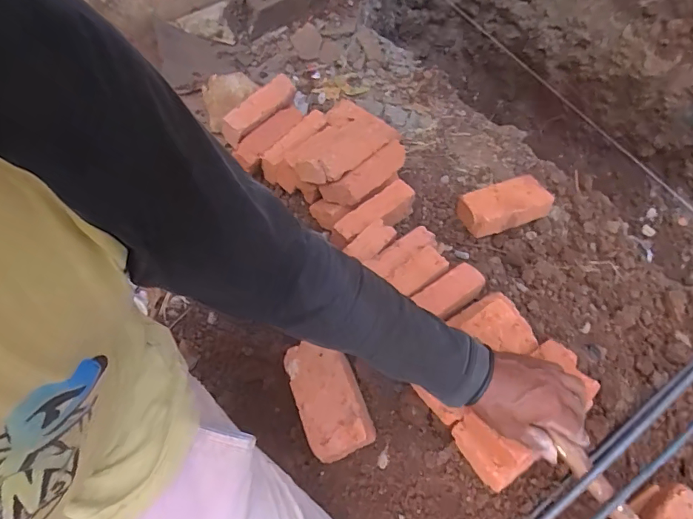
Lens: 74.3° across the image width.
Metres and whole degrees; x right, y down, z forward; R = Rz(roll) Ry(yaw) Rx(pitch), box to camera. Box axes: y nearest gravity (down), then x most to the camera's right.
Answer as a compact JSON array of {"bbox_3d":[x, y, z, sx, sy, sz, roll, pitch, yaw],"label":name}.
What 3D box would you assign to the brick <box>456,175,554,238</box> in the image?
[{"bbox_3d":[0.288,-0.099,0.831,0.161,0.052,0.086,-17,62,-7],"label":"brick"}]

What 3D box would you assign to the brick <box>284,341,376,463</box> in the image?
[{"bbox_3d":[-0.027,0.194,0.642,0.086,0.063,0.168,-19,62,-9],"label":"brick"}]

